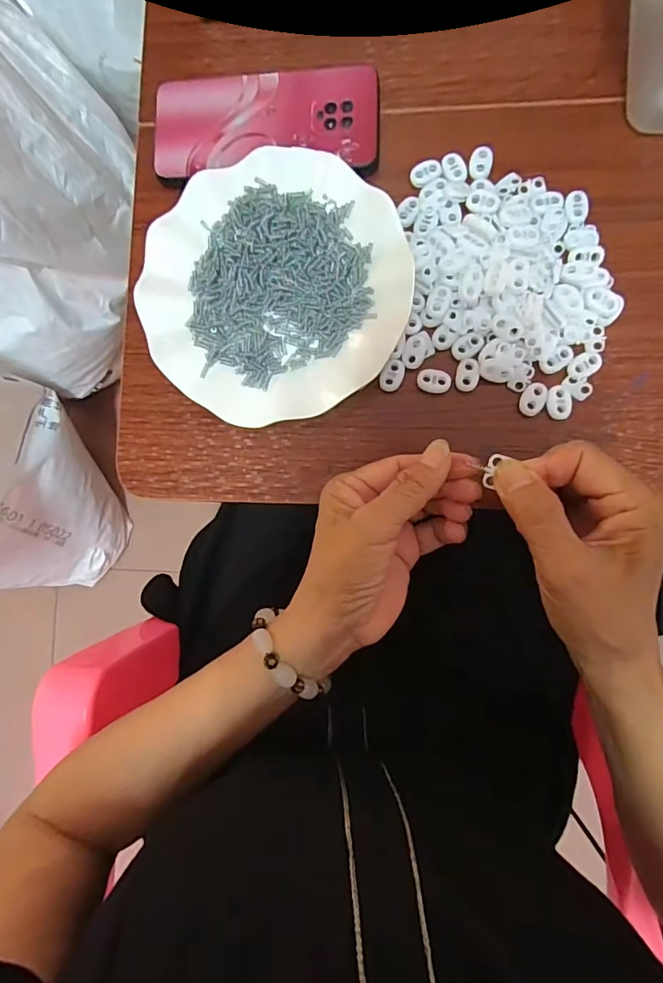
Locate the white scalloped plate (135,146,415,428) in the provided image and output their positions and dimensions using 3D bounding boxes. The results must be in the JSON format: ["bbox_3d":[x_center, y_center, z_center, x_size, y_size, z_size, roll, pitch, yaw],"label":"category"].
[{"bbox_3d":[-0.039,-0.141,0.335,0.179,0.020,0.179,0,87,6],"label":"white scalloped plate"}]

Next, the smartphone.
[{"bbox_3d":[-0.049,-0.269,0.350,0.163,0.010,0.074,1,87,6],"label":"smartphone"}]

